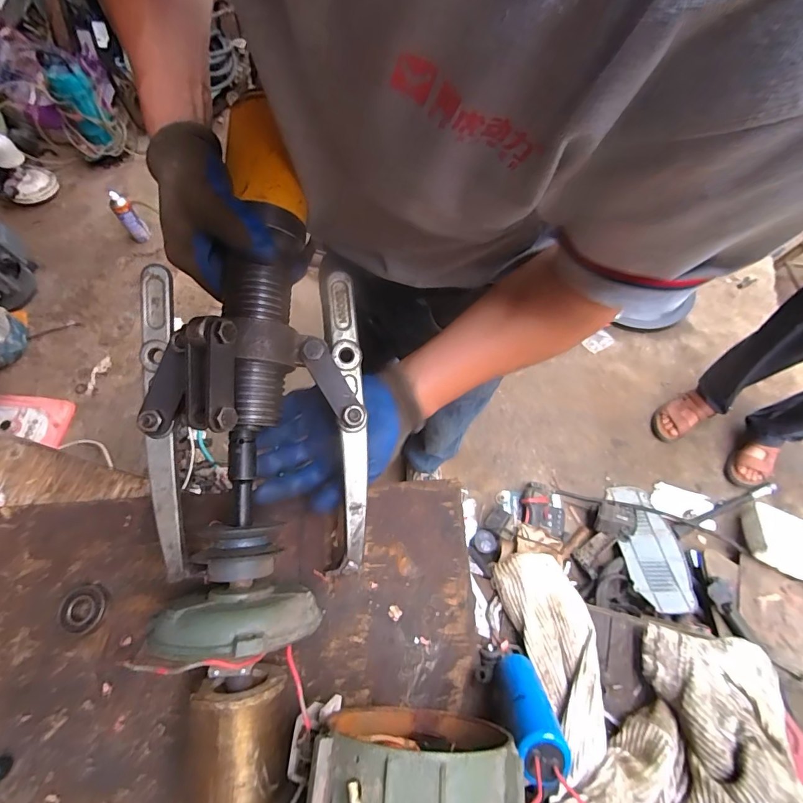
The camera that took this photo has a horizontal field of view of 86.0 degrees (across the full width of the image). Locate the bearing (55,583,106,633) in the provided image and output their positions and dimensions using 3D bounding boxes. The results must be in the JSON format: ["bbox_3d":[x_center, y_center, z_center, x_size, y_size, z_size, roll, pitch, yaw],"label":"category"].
[{"bbox_3d":[-0.279,0.181,0.376,0.041,0.011,0.038,11,65,6],"label":"bearing"}]

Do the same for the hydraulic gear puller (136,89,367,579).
[{"bbox_3d":[-0.126,-0.050,0.370,0.165,0.120,0.386,0,87,-27],"label":"hydraulic gear puller"}]

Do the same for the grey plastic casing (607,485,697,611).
[{"bbox_3d":[0.671,0.385,1.165,0.154,0.035,0.344,2,49,2],"label":"grey plastic casing"}]

